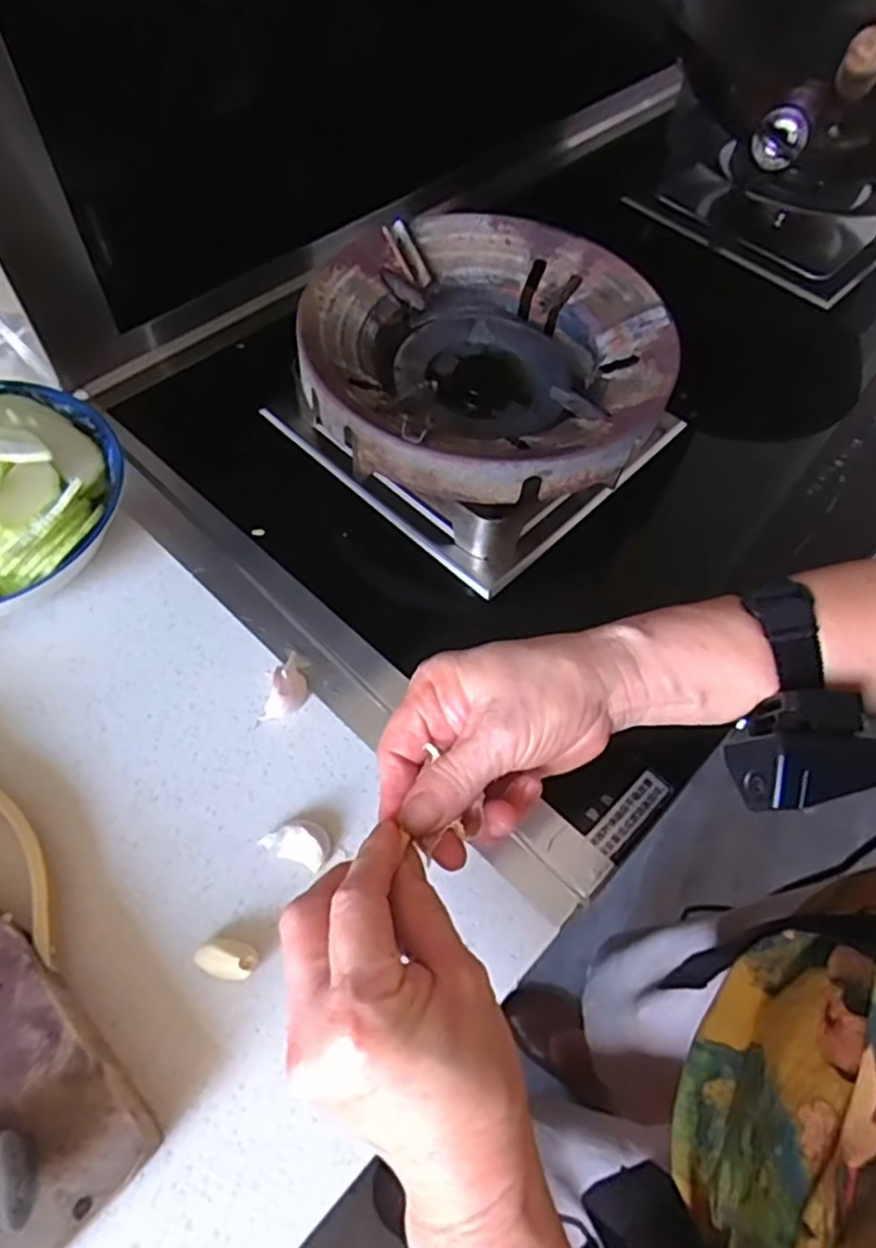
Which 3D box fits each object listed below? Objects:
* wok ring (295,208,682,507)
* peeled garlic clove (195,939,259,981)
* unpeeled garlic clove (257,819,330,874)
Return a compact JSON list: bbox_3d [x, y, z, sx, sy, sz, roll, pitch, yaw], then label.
[{"bbox_3d":[0.034,-0.193,0.495,0.249,0.056,0.260,2,60,-3],"label":"wok ring"},{"bbox_3d":[-0.100,0.158,0.331,0.029,0.017,0.016,10,60,1],"label":"peeled garlic clove"},{"bbox_3d":[-0.072,0.113,0.364,0.034,0.011,0.023,26,62,10],"label":"unpeeled garlic clove"}]

